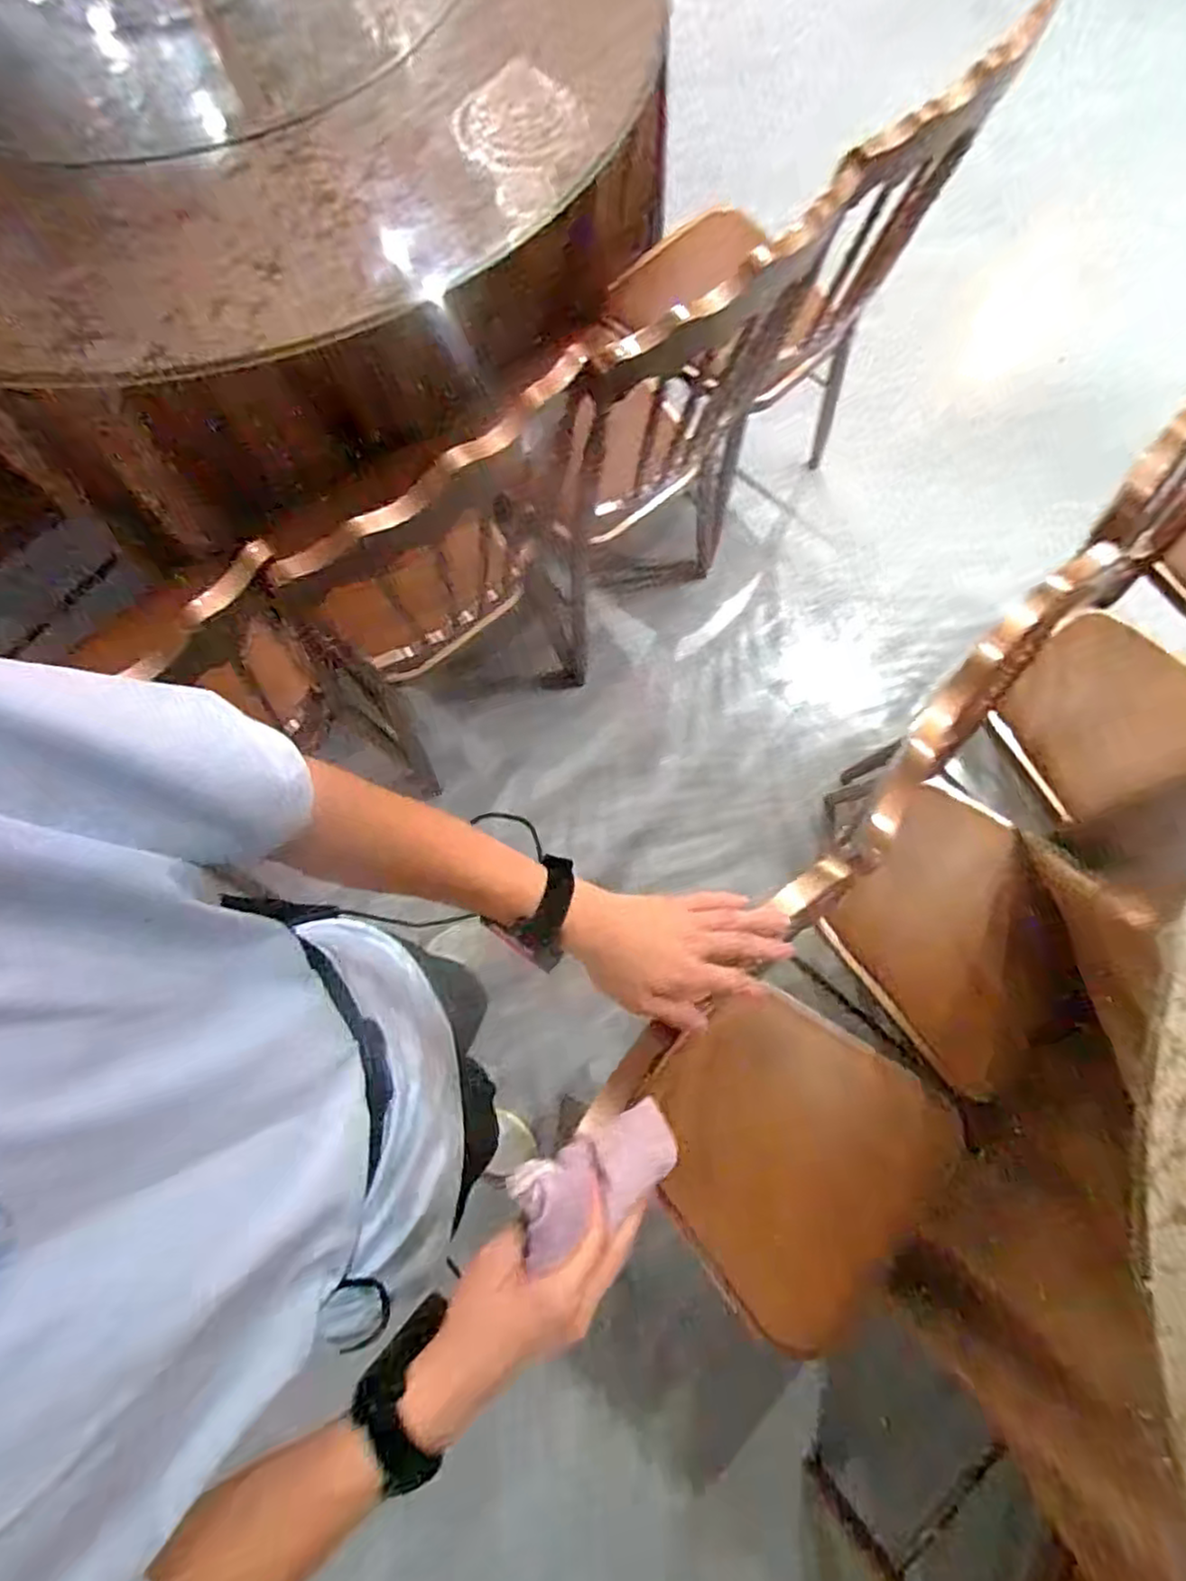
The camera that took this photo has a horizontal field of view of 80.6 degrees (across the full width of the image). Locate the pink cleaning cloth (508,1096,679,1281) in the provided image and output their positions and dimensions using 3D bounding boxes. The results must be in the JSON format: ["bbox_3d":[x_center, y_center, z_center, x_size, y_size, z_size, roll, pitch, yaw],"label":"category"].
[{"bbox_3d":[0.002,0.254,0.462,0.113,0.047,0.054,-14,73,-39],"label":"pink cleaning cloth"}]

